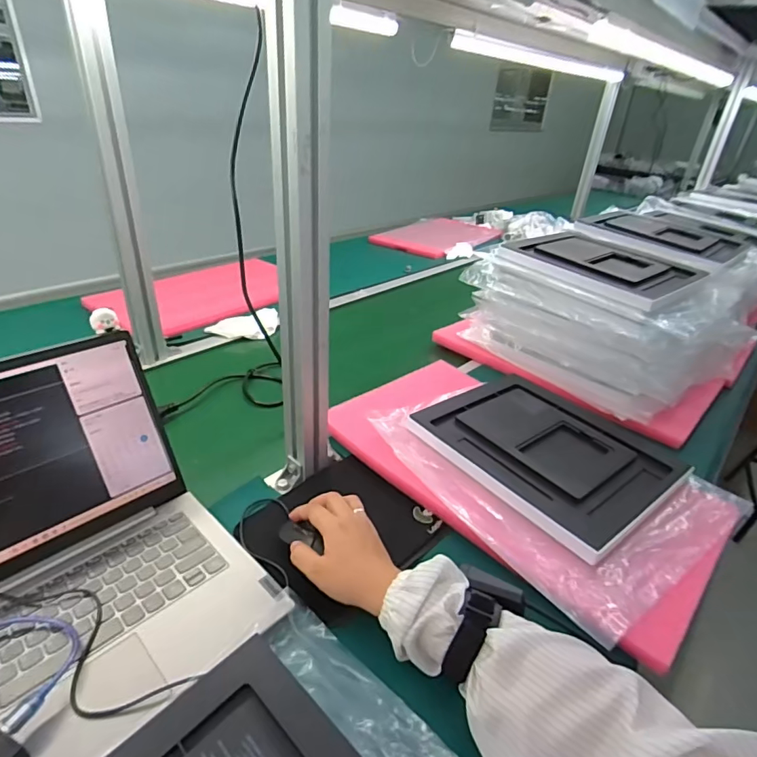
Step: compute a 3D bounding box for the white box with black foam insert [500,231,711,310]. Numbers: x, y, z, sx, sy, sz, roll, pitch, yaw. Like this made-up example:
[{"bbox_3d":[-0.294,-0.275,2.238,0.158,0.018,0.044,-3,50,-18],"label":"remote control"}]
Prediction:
[{"bbox_3d":[0.396,-0.209,0.870,0.251,0.034,0.289,-20,38,-35],"label":"white box with black foam insert"}]

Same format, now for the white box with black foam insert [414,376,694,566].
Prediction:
[{"bbox_3d":[0.229,0.089,0.656,0.250,0.018,0.301,-20,38,-35],"label":"white box with black foam insert"}]

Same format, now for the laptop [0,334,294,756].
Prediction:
[{"bbox_3d":[-0.289,0.140,0.393,0.292,0.186,0.319,28,38,35],"label":"laptop"}]

